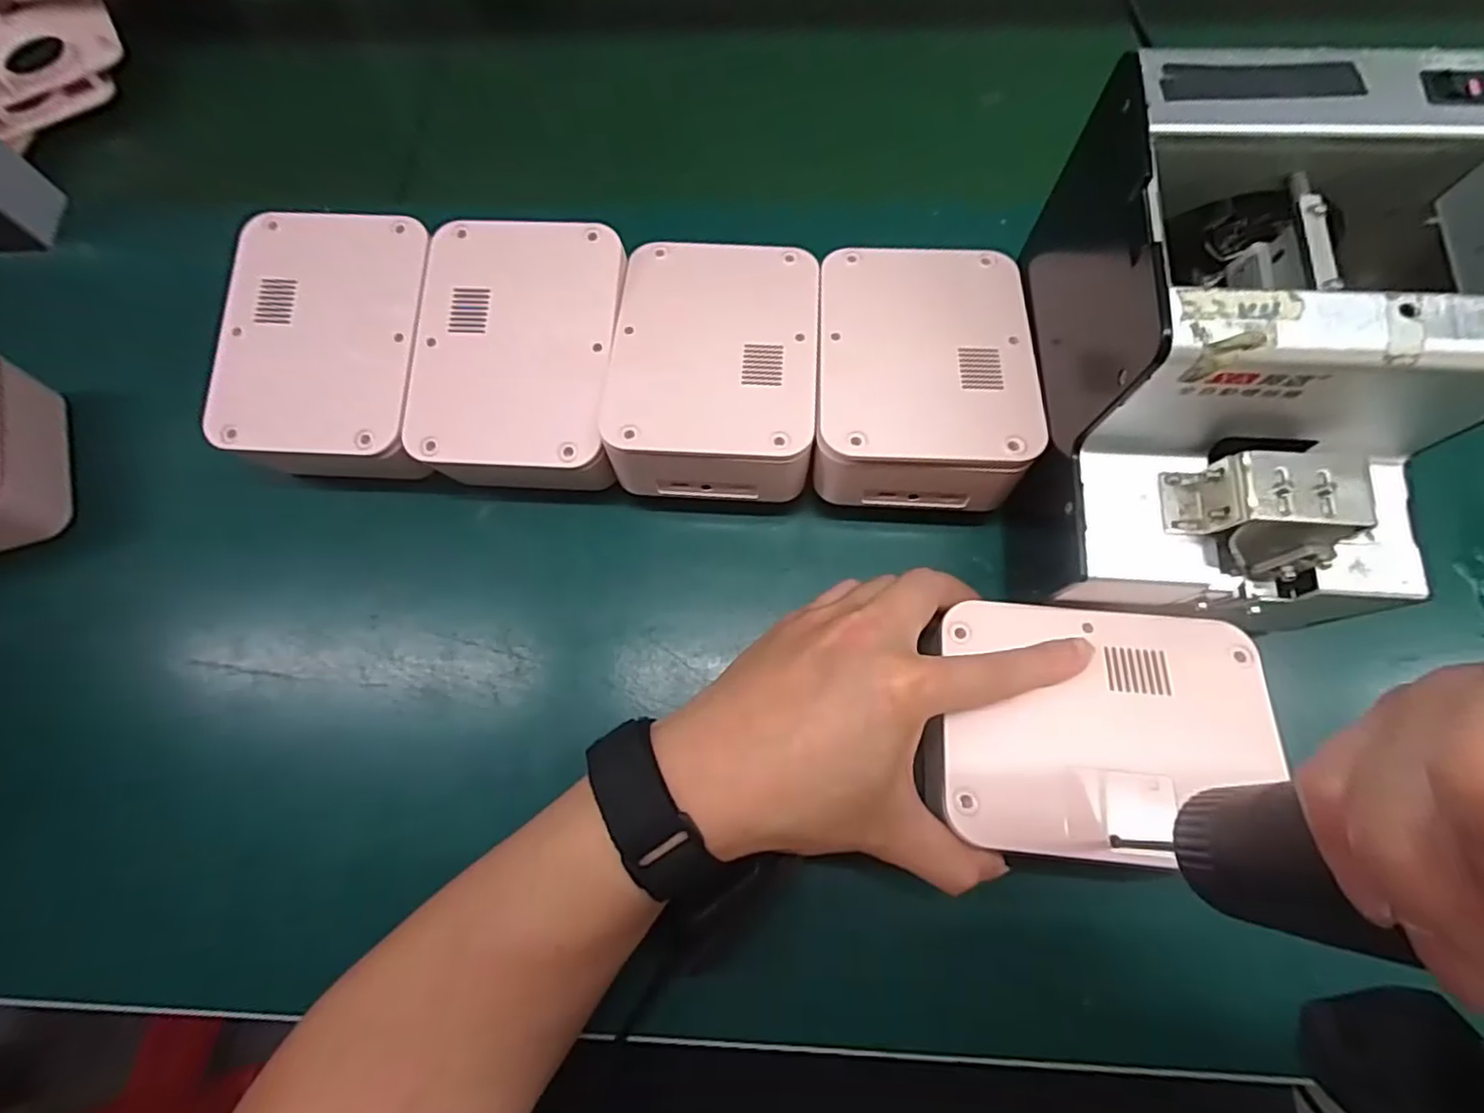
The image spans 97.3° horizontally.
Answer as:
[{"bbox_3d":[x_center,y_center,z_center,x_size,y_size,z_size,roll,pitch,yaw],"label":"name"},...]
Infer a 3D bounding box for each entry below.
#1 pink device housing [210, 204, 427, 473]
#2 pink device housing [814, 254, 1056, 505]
[{"bbox_3d":[-0.207,-0.106,0.340,0.108,0.045,0.135,5,82,4],"label":"pink device housing"},{"bbox_3d":[0.086,-0.089,0.319,0.098,0.045,0.130,2,70,4],"label":"pink device housing"}]

